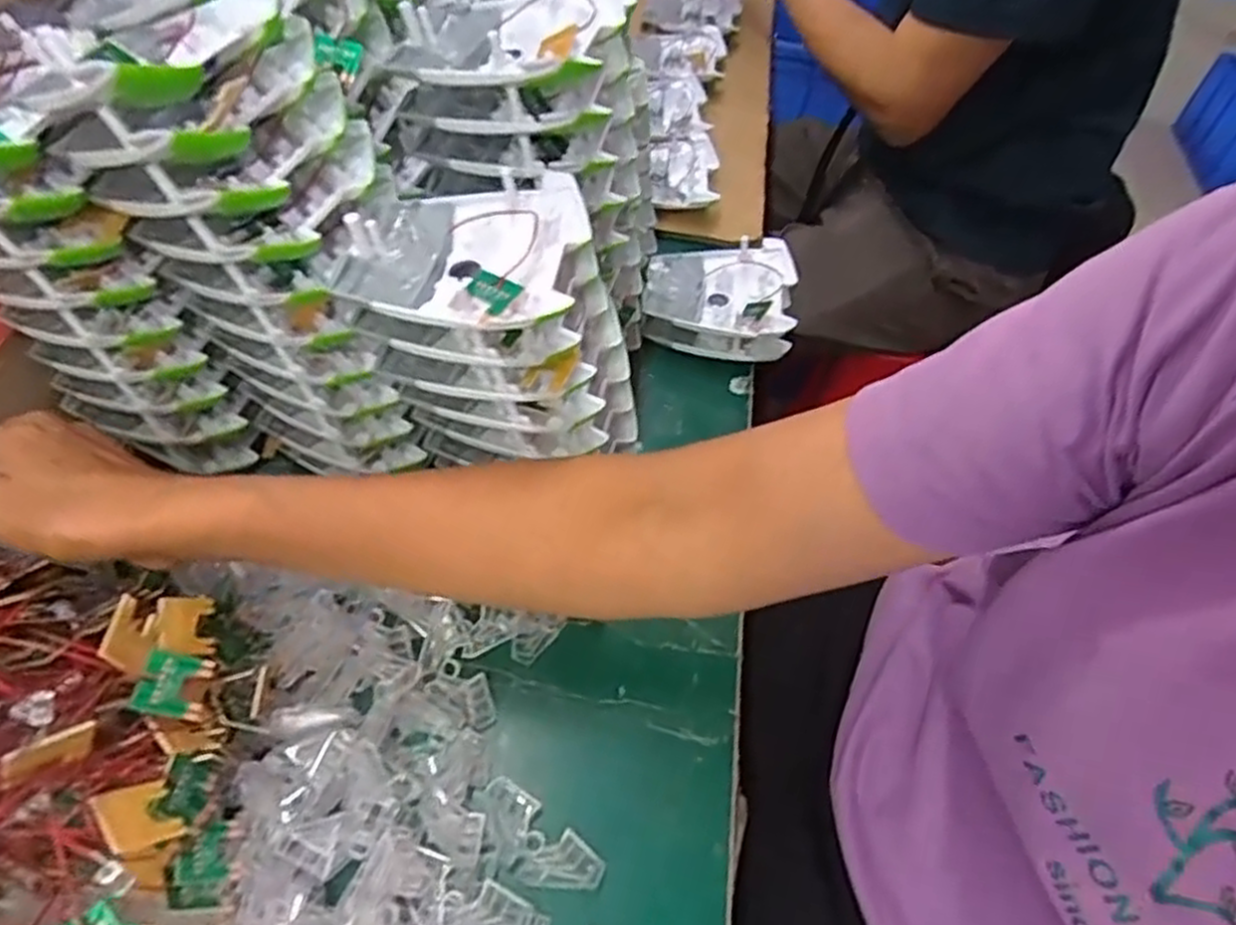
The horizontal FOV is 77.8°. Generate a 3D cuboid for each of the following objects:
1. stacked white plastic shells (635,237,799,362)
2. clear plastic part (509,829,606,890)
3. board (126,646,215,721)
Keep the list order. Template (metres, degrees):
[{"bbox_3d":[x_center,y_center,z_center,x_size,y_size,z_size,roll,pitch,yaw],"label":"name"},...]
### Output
[{"bbox_3d":[0.077,-0.124,0.585,0.113,0.049,0.096,13,53,4],"label":"stacked white plastic shells"},{"bbox_3d":[-0.029,0.190,0.366,0.042,0.004,0.024,3,53,-4],"label":"clear plastic part"},{"bbox_3d":[-0.181,0.090,0.313,0.025,0.005,0.027,29,45,-32],"label":"board"}]

